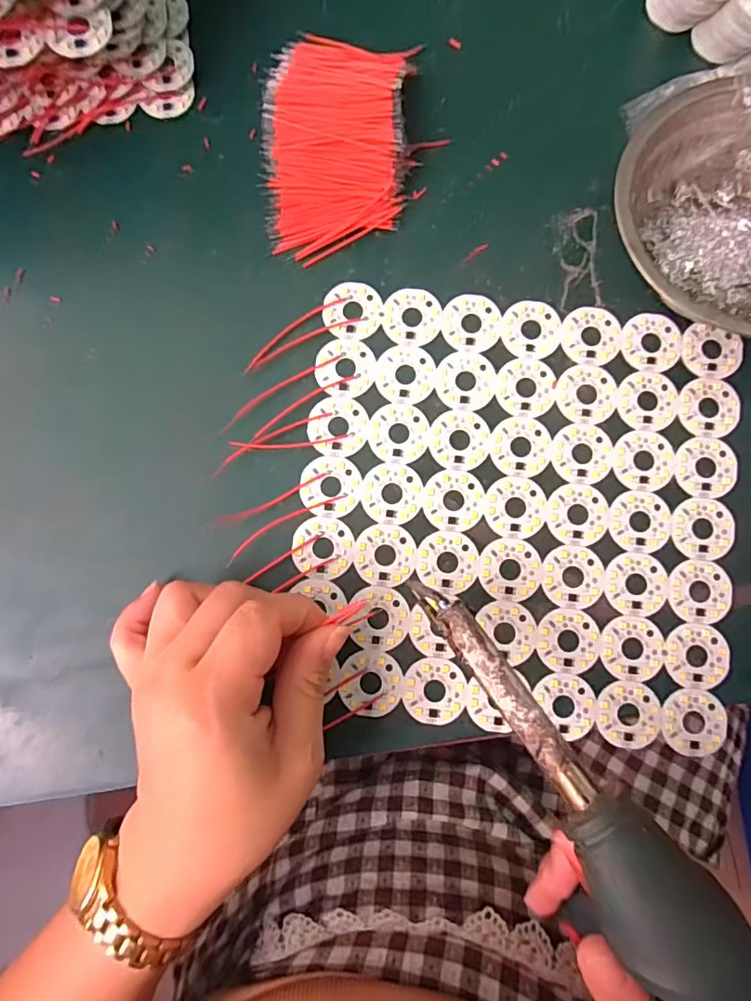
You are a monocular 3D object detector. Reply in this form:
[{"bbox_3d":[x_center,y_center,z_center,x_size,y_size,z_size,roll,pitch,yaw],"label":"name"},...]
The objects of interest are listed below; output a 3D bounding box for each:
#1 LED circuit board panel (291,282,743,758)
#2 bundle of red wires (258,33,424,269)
[{"bbox_3d":[0.075,0.002,0.260,0.202,0.004,0.203,8,84,1],"label":"LED circuit board panel"},{"bbox_3d":[-0.020,-0.188,0.271,0.071,0.020,0.122,3,84,1],"label":"bundle of red wires"}]

